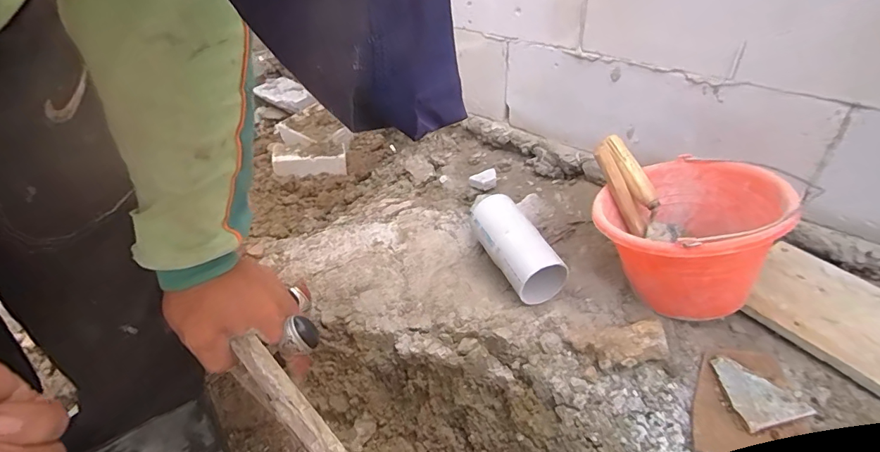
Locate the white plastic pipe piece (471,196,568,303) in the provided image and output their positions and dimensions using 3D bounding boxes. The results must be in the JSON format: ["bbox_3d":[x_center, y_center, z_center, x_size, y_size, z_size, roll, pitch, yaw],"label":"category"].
[{"bbox_3d":[0.129,0.039,0.798,0.088,0.085,0.232,-17,39,-16],"label":"white plastic pipe piece"}]

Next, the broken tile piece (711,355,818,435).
[{"bbox_3d":[0.403,0.208,0.582,0.084,0.018,0.093,-9,38,-6],"label":"broken tile piece"}]

